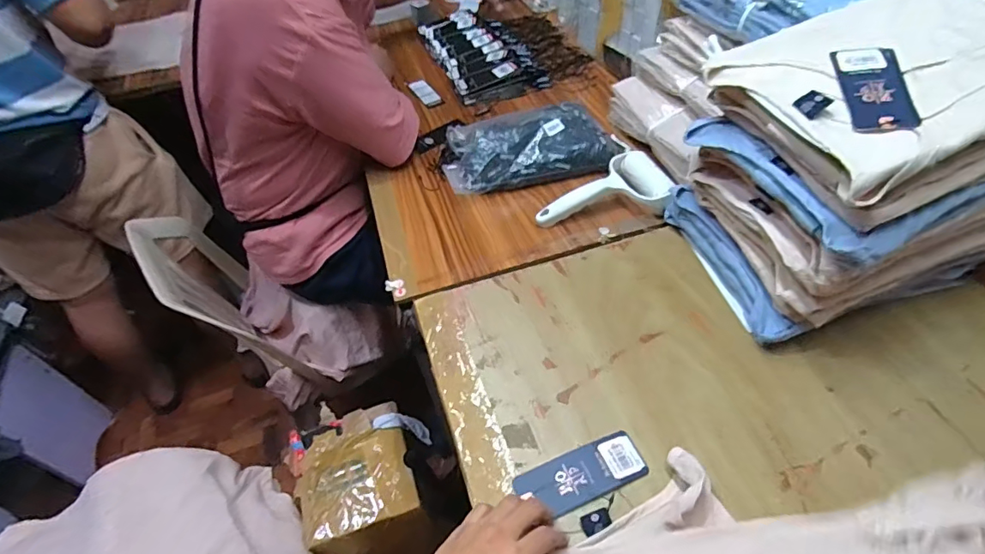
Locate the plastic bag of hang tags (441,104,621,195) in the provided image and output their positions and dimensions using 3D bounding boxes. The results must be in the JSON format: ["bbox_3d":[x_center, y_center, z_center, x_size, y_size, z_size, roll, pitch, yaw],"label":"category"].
[{"bbox_3d":[0.052,-0.207,0.789,0.251,0.059,0.159,-11,48,-4],"label":"plastic bag of hang tags"}]

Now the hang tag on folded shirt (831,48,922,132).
[{"bbox_3d":[0.329,-0.164,0.435,0.048,0.004,0.119,2,52,19],"label":"hang tag on folded shirt"}]

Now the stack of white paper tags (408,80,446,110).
[{"bbox_3d":[-0.132,-0.365,1.005,0.037,0.006,0.106,-24,50,-15],"label":"stack of white paper tags"}]

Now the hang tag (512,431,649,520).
[{"bbox_3d":[0.082,0.180,0.459,0.116,0.004,0.048,-19,46,-13],"label":"hang tag"}]

